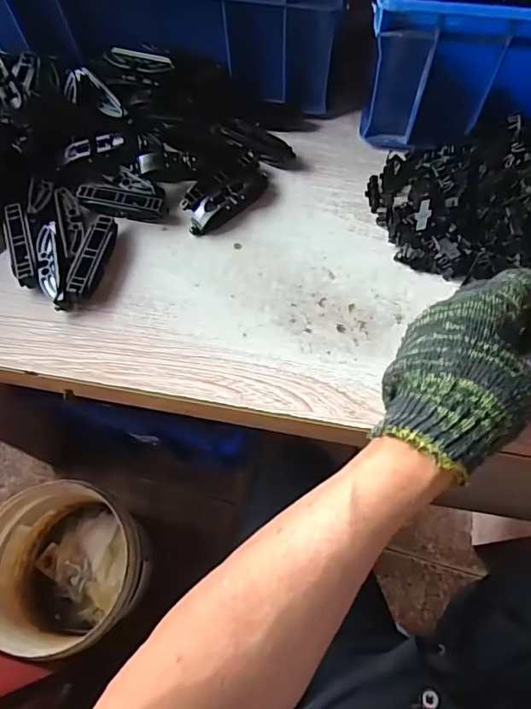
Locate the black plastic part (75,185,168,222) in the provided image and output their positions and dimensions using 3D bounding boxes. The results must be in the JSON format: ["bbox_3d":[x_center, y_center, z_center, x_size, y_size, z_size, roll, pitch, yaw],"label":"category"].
[{"bbox_3d":[-0.121,-0.129,0.425,0.076,0.015,0.018,11,67,6],"label":"black plastic part"}]

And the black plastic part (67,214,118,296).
[{"bbox_3d":[-0.140,-0.078,0.405,0.018,0.017,0.072,11,67,6],"label":"black plastic part"}]

